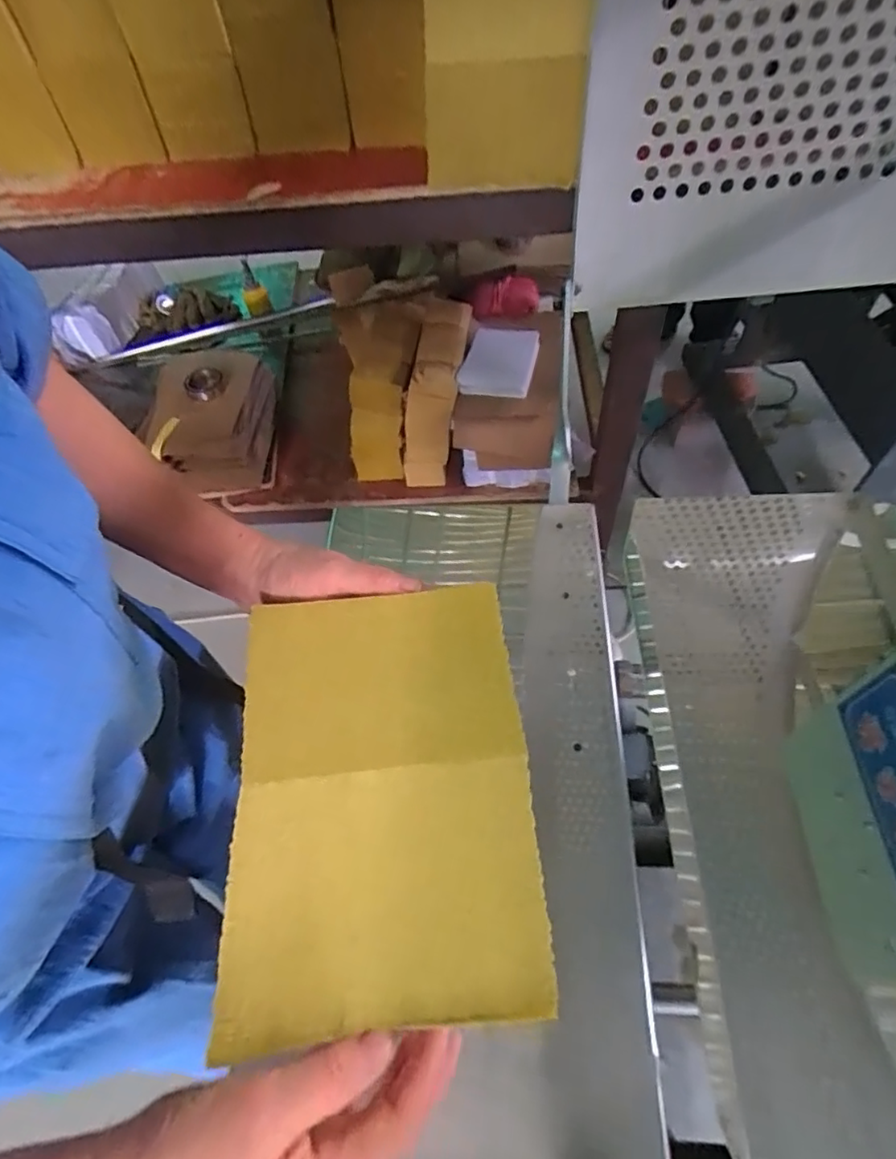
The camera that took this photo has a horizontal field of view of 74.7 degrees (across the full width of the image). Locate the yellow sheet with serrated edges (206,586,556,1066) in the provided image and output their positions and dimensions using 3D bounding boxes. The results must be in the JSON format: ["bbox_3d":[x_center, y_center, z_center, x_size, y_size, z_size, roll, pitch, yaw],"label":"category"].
[{"bbox_3d":[-0.038,0.110,0.326,0.158,0.010,0.226,-7,57,0],"label":"yellow sheet with serrated edges"}]

